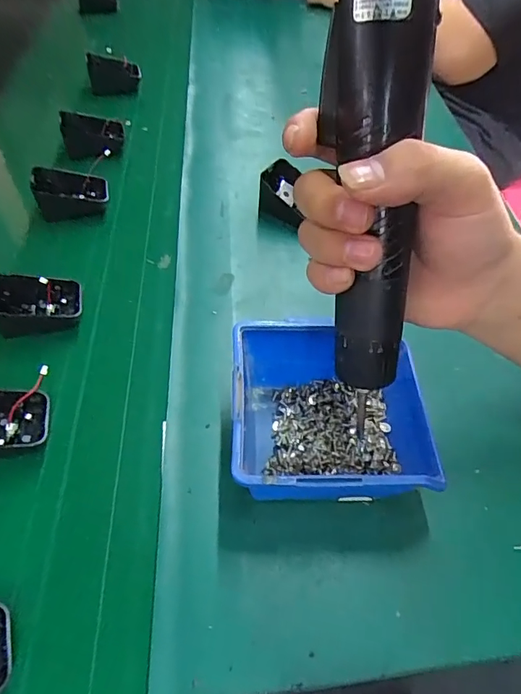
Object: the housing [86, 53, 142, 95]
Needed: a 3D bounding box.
[{"bbox_3d":[-0.192,-0.361,0.622,0.065,0.037,0.033,-16,55,-15],"label":"housing"}]

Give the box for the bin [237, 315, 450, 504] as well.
[{"bbox_3d":[0.043,0.046,0.303,0.119,0.061,0.111,-1,52,-4],"label":"bin"}]

